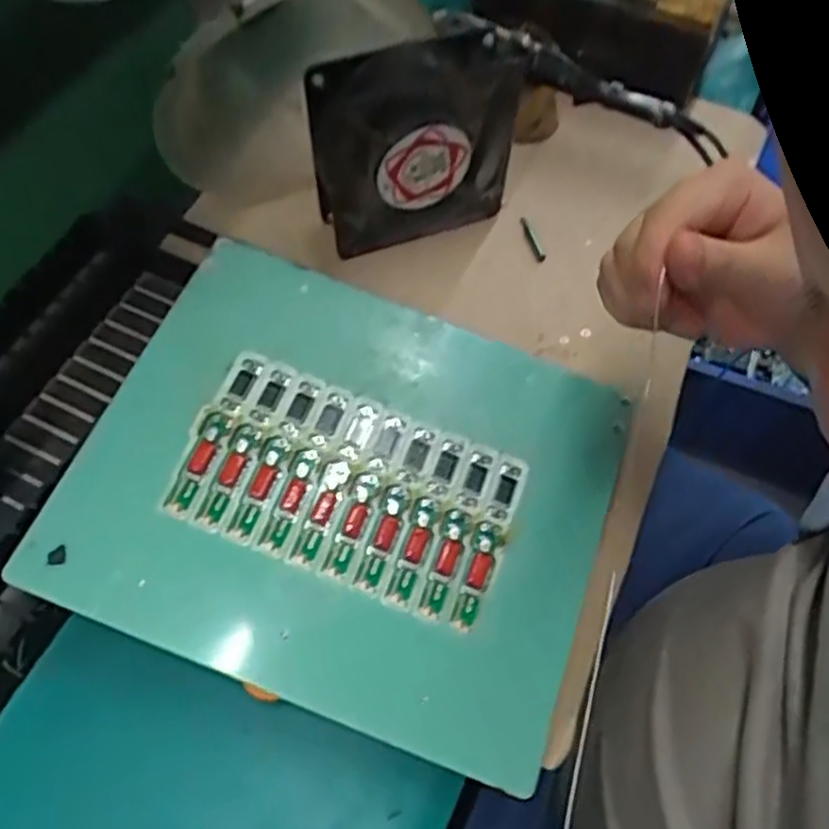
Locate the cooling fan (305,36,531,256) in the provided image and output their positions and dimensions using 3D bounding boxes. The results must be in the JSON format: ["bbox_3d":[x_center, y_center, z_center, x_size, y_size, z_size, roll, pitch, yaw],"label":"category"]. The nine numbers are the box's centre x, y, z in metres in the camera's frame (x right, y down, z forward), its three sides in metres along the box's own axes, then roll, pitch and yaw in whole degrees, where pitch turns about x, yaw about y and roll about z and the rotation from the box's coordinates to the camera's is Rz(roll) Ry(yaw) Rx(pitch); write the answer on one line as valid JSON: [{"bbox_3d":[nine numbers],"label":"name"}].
[{"bbox_3d":[0.000,-0.165,0.462,0.122,0.122,0.040,-17,63,-12],"label":"cooling fan"}]

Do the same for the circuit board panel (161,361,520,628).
[{"bbox_3d":[-0.033,0.036,0.378,0.163,0.004,0.092,22,66,2],"label":"circuit board panel"}]

